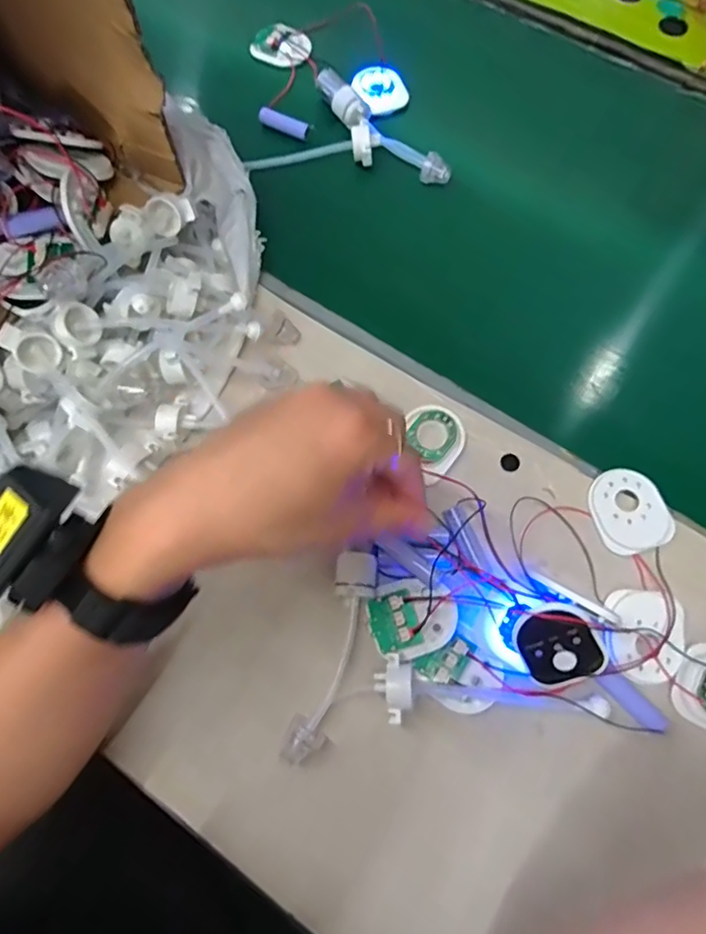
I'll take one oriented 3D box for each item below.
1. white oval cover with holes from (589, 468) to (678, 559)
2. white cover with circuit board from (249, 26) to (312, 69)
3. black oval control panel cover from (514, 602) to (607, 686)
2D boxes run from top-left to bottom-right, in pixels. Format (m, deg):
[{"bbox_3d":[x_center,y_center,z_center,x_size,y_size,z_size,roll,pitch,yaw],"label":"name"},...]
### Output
[{"bbox_3d":[0.186,0.029,0.365,0.046,0.012,0.056,-19,72,-4],"label":"white oval cover with holes"},{"bbox_3d":[-0.072,-0.421,0.538,0.057,0.014,0.041,20,74,8],"label":"white cover with circuit board"},{"bbox_3d":[0.124,0.108,0.326,0.045,0.007,0.054,-22,105,15],"label":"black oval control panel cover"}]

